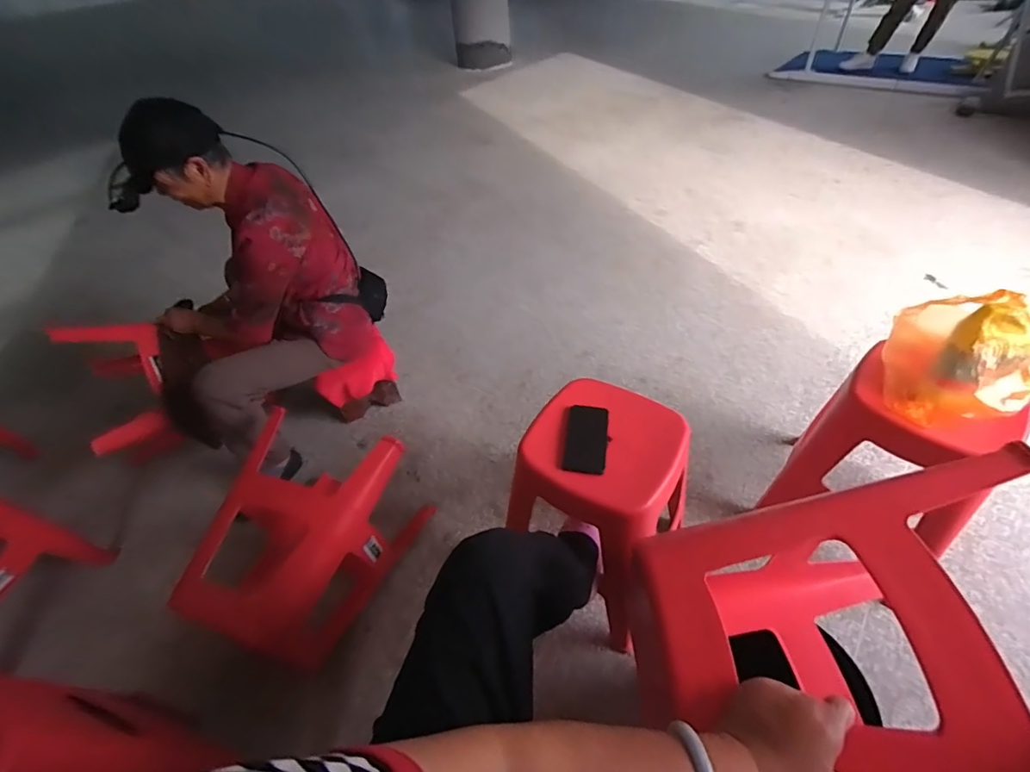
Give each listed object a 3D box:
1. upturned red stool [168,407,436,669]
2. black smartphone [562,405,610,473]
[{"bbox_3d":[-0.506,0.381,1.173,0.353,0.373,0.494,13,48,17],"label":"upturned red stool"},{"bbox_3d":[0.141,0.103,0.946,0.079,0.004,0.147,7,55,9],"label":"black smartphone"}]

